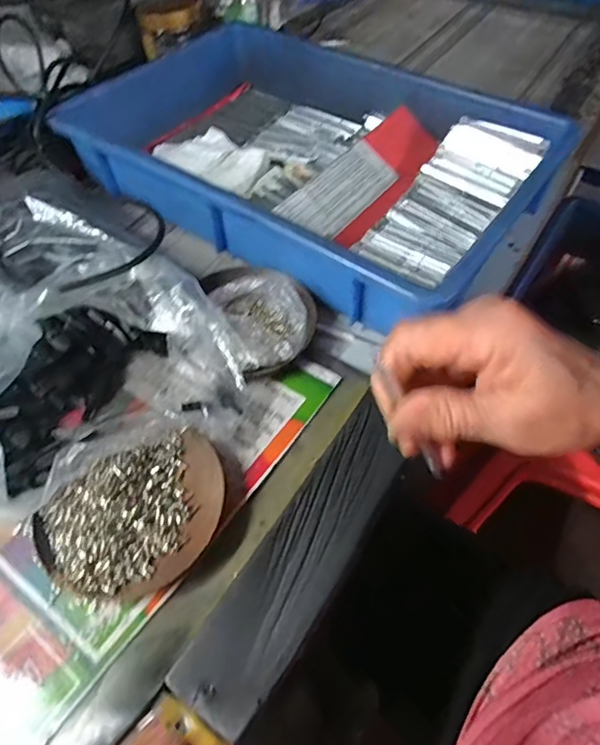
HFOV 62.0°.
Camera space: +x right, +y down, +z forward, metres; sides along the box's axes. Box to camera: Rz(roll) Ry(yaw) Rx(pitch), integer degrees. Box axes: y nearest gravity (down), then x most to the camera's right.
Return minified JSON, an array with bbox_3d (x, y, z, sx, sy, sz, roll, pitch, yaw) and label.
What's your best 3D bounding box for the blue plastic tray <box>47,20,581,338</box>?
[{"bbox_3d":[0.002,-0.225,0.503,0.442,0.077,0.296,32,60,19],"label":"blue plastic tray"}]

